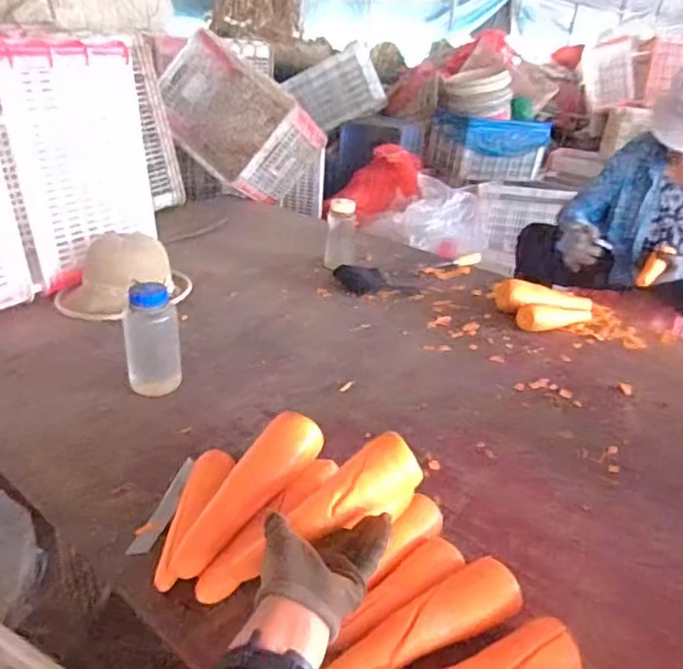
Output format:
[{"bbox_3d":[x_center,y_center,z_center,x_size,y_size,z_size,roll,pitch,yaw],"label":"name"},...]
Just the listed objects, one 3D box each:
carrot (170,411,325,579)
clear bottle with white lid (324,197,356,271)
[{"bbox_3d":[-0.105,0.178,0.680,0.051,0.047,0.222,24,58,33],"label":"carrot"},{"bbox_3d":[-0.003,-0.237,1.488,0.074,0.176,0.067,3,27,-1],"label":"clear bottle with white lid"}]

